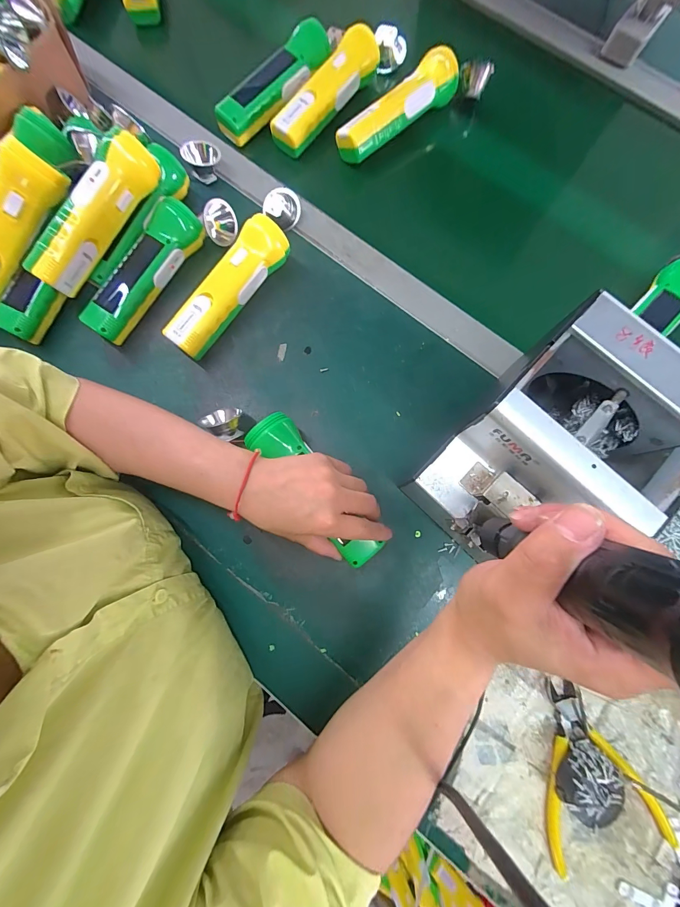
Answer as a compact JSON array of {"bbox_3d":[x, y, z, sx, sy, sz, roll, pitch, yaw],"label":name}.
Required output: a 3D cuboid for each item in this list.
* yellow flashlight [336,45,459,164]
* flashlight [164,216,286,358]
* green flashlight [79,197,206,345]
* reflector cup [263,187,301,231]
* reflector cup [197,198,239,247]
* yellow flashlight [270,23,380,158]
[{"bbox_3d":[0.072,-0.423,0.419,0.169,0.038,0.048,-41,82,-7],"label":"yellow flashlight"},{"bbox_3d":[-0.120,-0.176,0.372,0.045,0.050,0.165,38,82,7],"label":"flashlight"},{"bbox_3d":[-0.215,-0.198,0.378,0.048,0.047,0.164,38,82,7],"label":"green flashlight"},{"bbox_3d":[-0.066,-0.283,0.398,0.019,0.039,0.050,23,64,34],"label":"reflector cup"},{"bbox_3d":[-0.138,-0.267,0.394,0.041,0.041,0.027,22,52,4],"label":"reflector cup"},{"bbox_3d":[-0.016,-0.447,0.425,0.040,0.042,0.169,40,82,7],"label":"yellow flashlight"}]

